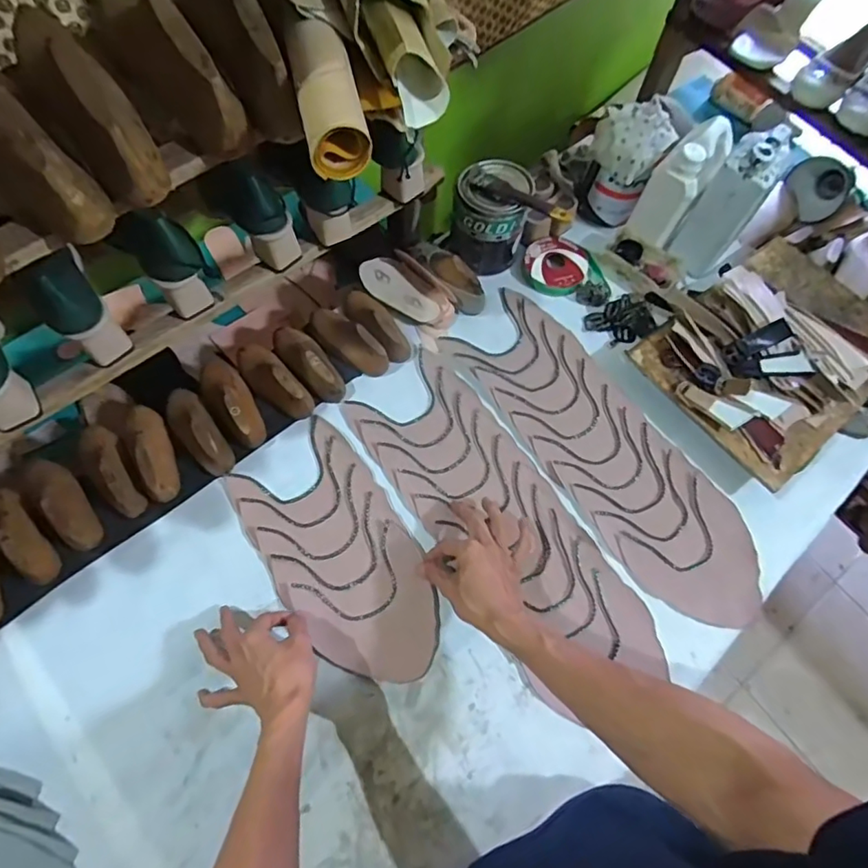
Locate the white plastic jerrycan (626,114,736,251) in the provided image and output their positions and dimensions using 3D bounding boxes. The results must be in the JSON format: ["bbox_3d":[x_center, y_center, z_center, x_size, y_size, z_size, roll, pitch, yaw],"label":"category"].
[{"bbox_3d":[0.364,-0.373,0.810,0.075,0.140,0.116,33,70,10],"label":"white plastic jerrycan"}]

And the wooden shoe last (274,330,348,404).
[{"bbox_3d":[-0.176,-0.104,0.742,0.057,0.058,0.143,-41,75,-17],"label":"wooden shoe last"}]

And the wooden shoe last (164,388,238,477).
[{"bbox_3d":[-0.306,-0.005,0.698,0.049,0.051,0.139,-36,74,-15],"label":"wooden shoe last"}]

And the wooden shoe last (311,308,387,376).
[{"bbox_3d":[-0.120,-0.136,0.761,0.132,0.049,0.055,40,72,12],"label":"wooden shoe last"}]

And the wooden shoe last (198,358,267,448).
[{"bbox_3d":[-0.268,-0.046,0.714,0.055,0.052,0.148,-32,73,-14],"label":"wooden shoe last"}]

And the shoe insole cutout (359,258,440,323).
[{"bbox_3d":[-0.055,-0.207,0.801,0.053,0.017,0.139,-42,76,-17],"label":"shoe insole cutout"}]

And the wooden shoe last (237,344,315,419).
[{"bbox_3d":[-0.216,-0.074,0.729,0.048,0.055,0.138,-41,75,-17],"label":"wooden shoe last"}]

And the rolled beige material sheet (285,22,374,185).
[{"bbox_3d":[-0.091,-0.287,0.465,0.052,0.047,0.136,-13,69,-8],"label":"rolled beige material sheet"}]

